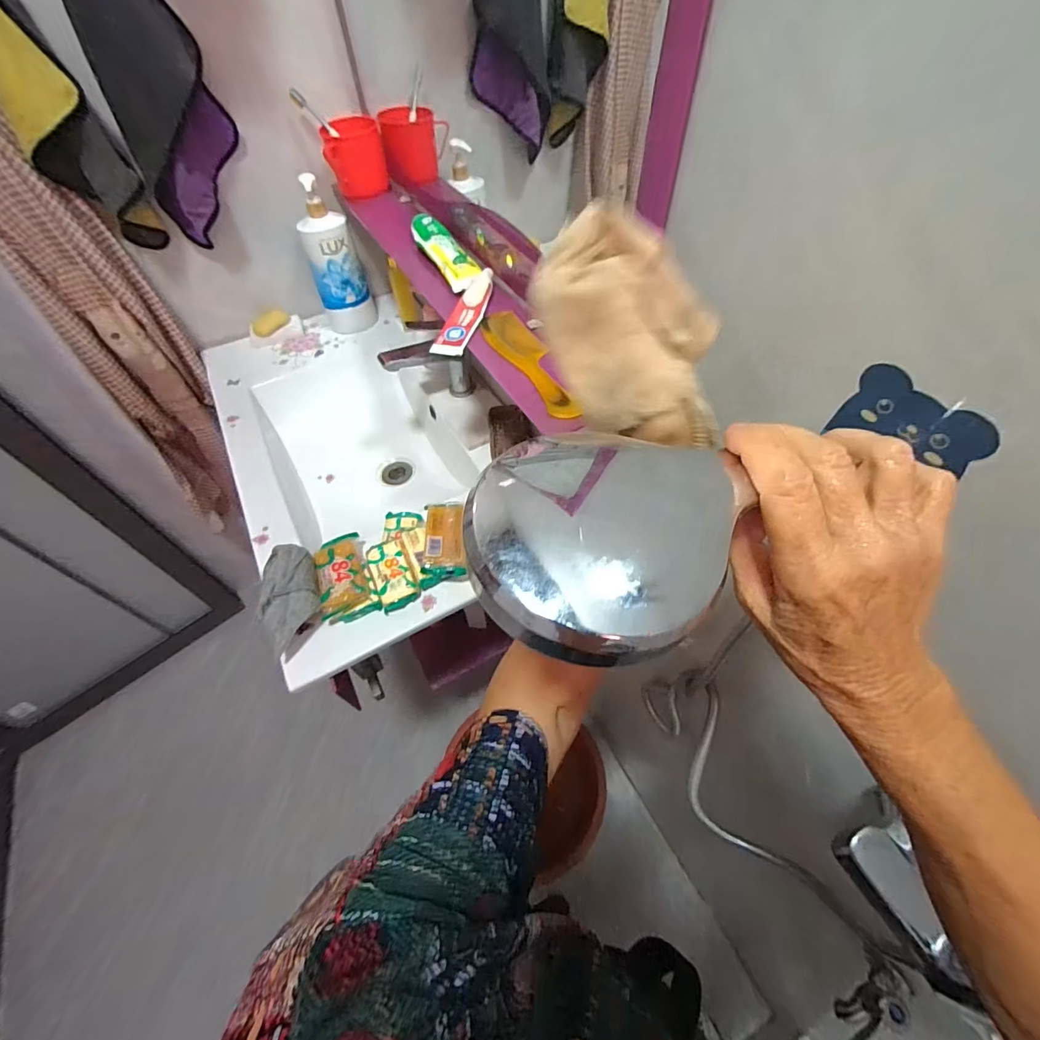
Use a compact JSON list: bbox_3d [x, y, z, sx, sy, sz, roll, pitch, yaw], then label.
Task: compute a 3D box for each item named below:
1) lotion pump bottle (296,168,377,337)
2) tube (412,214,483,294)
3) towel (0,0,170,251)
[{"bbox_3d":[-0.363,-0.500,0.913,0.100,0.254,0.065,-20,56,-12],"label":"lotion pump bottle"},{"bbox_3d":[-0.107,-0.385,0.663,0.047,0.025,0.190,-24,57,-14],"label":"tube"},{"bbox_3d":[-0.645,-0.597,0.588,0.107,0.475,0.070,-33,60,-20],"label":"towel"}]

